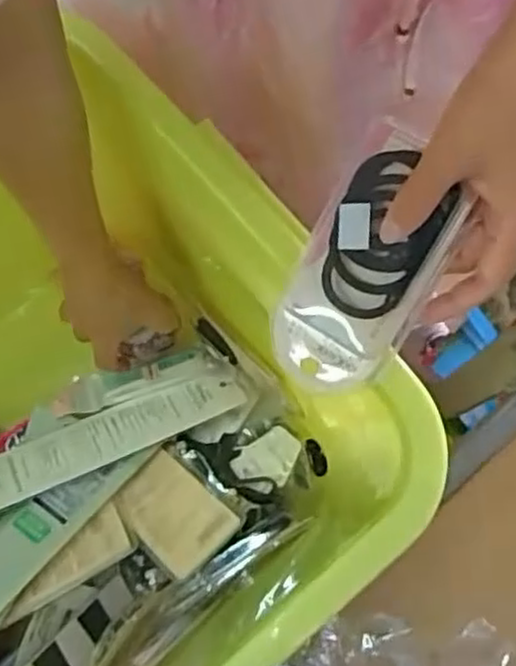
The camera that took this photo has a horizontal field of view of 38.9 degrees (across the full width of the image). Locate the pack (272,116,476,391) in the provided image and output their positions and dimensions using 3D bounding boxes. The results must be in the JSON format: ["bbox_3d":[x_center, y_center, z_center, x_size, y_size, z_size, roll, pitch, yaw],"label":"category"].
[{"bbox_3d":[0.055,-0.034,0.381,0.067,0.013,0.140,30,108,20],"label":"pack"}]

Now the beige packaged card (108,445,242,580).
[{"bbox_3d":[-0.070,0.143,0.588,0.064,0.012,0.104,-41,49,-17],"label":"beige packaged card"}]

